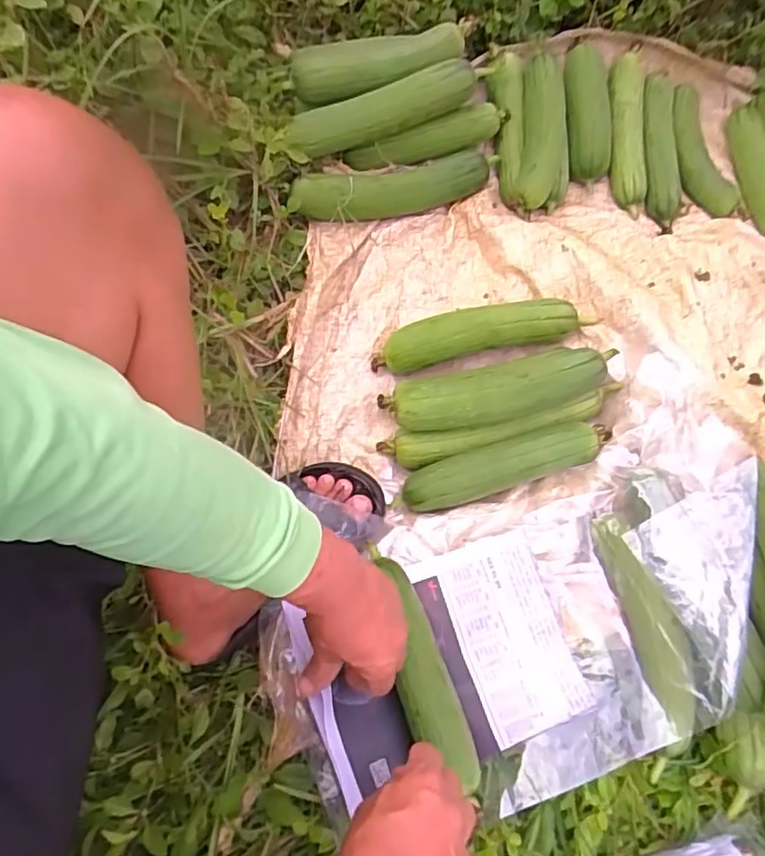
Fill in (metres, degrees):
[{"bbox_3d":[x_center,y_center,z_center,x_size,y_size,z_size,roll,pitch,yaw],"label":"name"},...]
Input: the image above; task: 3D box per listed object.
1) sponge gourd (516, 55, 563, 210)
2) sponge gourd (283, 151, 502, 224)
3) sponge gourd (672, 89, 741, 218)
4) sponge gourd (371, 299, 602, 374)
[{"bbox_3d":[0.208,-0.396,0.770,0.054,0.052,0.203,2,87,-1],"label":"sponge gourd"},{"bbox_3d":[0.011,-0.322,0.792,0.275,0.061,0.062,-14,69,-7],"label":"sponge gourd"},{"bbox_3d":[0.442,-0.387,0.820,0.064,0.040,0.202,-7,69,-5],"label":"sponge gourd"},{"bbox_3d":[0.123,-0.118,0.715,0.262,0.051,0.049,-11,69,-6],"label":"sponge gourd"}]

